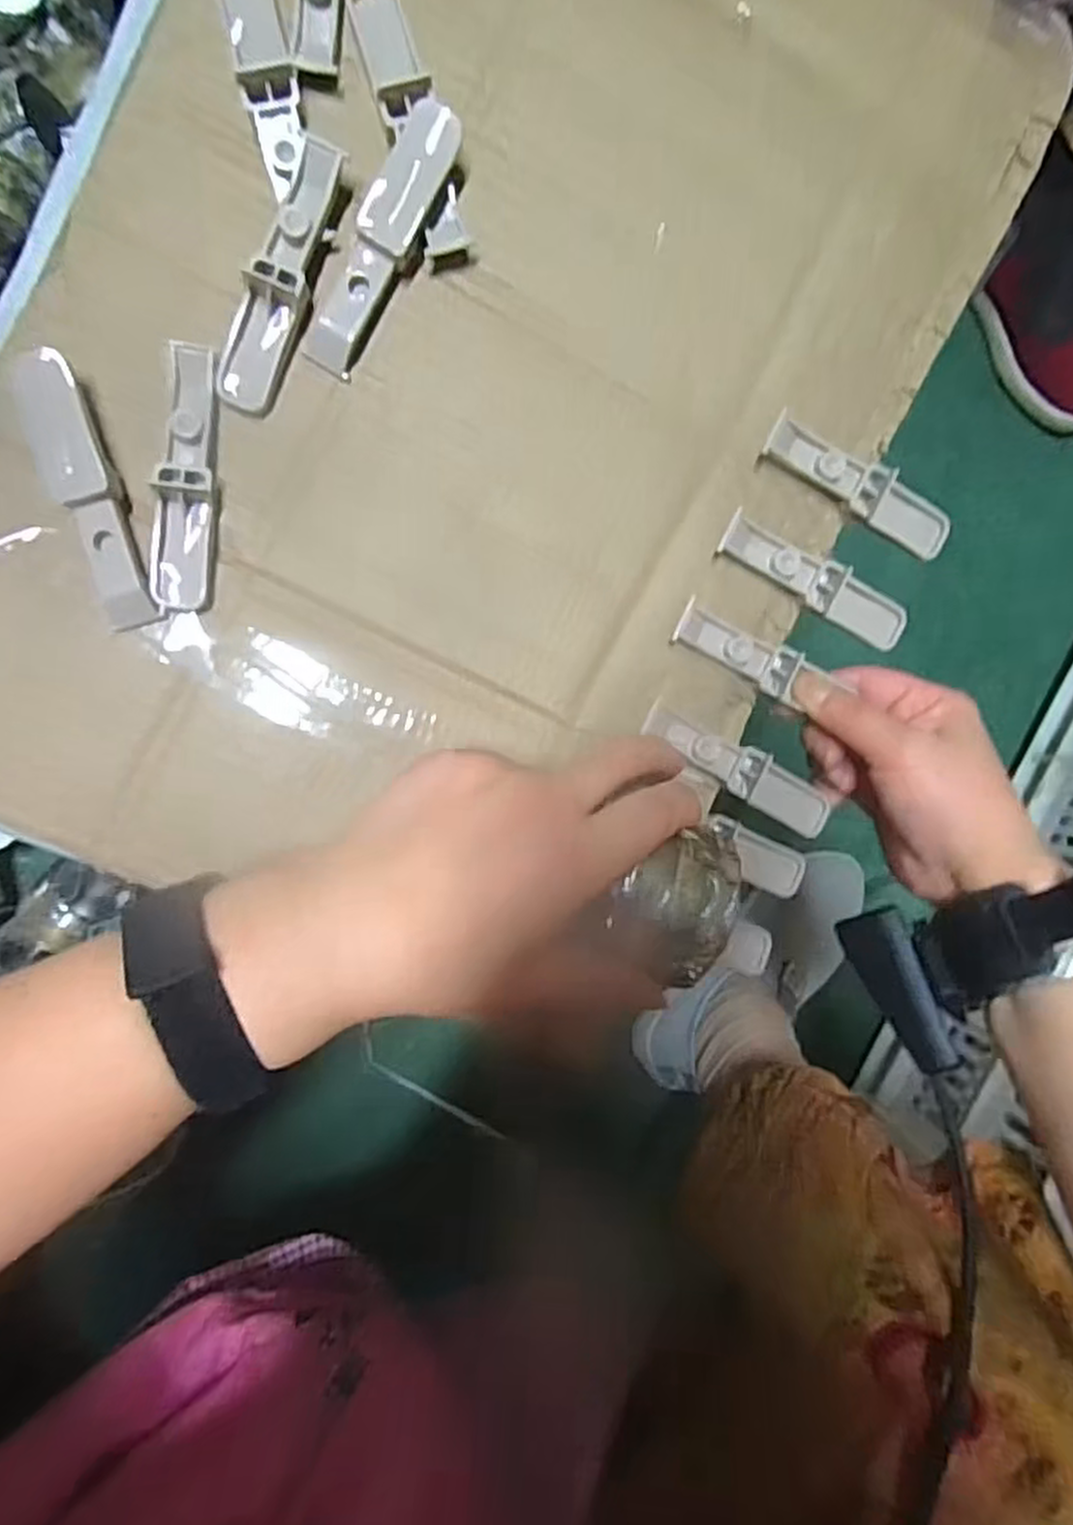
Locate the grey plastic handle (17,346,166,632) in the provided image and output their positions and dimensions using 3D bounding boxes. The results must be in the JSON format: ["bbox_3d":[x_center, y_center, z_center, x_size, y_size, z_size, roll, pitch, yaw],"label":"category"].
[{"bbox_3d":[-0.171,-0.101,0.294,0.021,0.020,0.098,-17,94,-6],"label":"grey plastic handle"}]

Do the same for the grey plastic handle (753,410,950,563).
[{"bbox_3d":[0.141,-0.120,0.334,0.094,0.011,0.022,27,89,-7],"label":"grey plastic handle"}]

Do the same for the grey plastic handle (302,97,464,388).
[{"bbox_3d":[-0.060,-0.202,0.297,0.024,0.015,0.099,27,89,-7],"label":"grey plastic handle"}]

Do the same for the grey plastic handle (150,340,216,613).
[{"bbox_3d":[-0.137,-0.110,0.300,0.021,0.015,0.098,5,92,-7],"label":"grey plastic handle"}]

